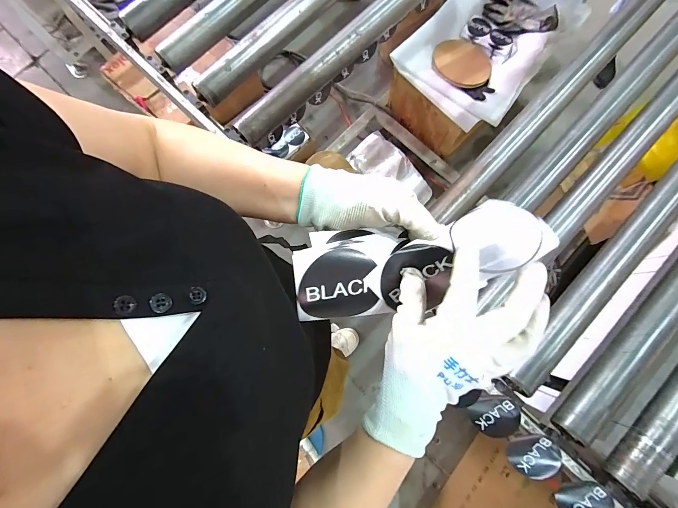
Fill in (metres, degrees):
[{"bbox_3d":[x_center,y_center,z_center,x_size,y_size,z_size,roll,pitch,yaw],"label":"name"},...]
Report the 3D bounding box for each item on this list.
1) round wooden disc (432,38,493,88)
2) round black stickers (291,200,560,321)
[{"bbox_3d":[0.407,-0.631,1.037,0.192,0.021,0.187,0,80,1],"label":"round wooden disc"},{"bbox_3d":[0.075,0.008,0.308,0.235,0.050,0.083,-13,80,-1],"label":"round black stickers"}]

